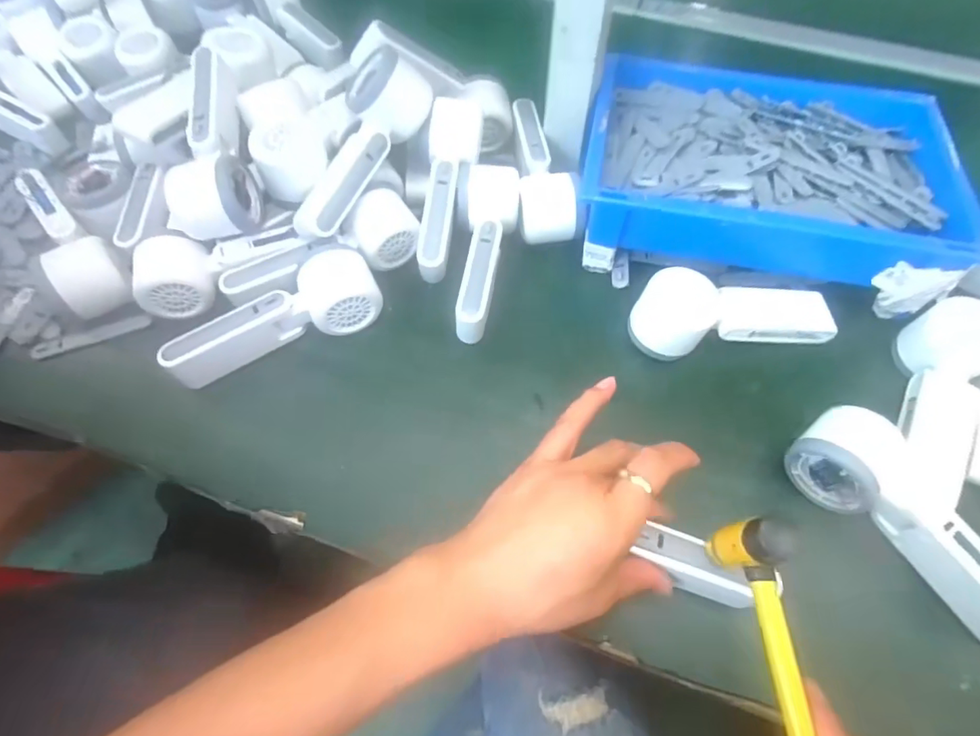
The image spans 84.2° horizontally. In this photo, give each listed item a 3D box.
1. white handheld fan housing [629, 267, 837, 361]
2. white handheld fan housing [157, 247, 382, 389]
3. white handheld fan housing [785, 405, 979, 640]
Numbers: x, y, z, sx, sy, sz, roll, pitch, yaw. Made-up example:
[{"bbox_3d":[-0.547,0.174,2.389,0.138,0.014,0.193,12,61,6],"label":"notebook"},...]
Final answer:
[{"bbox_3d":[0.203,-0.048,0.450,0.170,0.044,0.061,-8,60,-6],"label":"white handheld fan housing"},{"bbox_3d":[-0.169,-0.037,0.431,0.167,0.040,0.058,-28,64,-16],"label":"white handheld fan housing"},{"bbox_3d":[0.278,0.097,0.353,0.050,0.064,0.168,-36,67,-20],"label":"white handheld fan housing"}]

